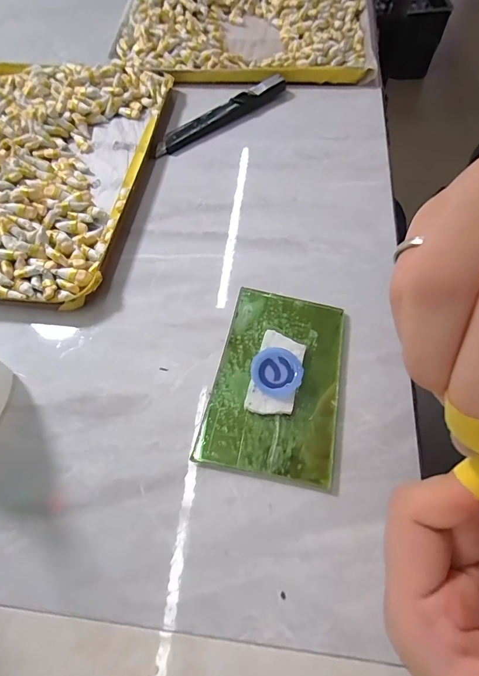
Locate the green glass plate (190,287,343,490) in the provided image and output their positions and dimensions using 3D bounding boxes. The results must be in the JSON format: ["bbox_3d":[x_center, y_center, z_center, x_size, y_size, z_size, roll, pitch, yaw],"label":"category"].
[{"bbox_3d":[0.021,0.021,0.202,0.066,0.010,0.102,10,64,7],"label":"green glass plate"}]

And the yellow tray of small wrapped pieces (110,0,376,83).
[{"bbox_3d":[0.002,-0.327,0.359,0.232,0.029,0.211,2,63,3],"label":"yellow tray of small wrapped pieces"}]

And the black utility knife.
[{"bbox_3d":[-0.014,-0.183,0.303,0.127,0.011,0.019,-34,67,-14],"label":"black utility knife"}]

